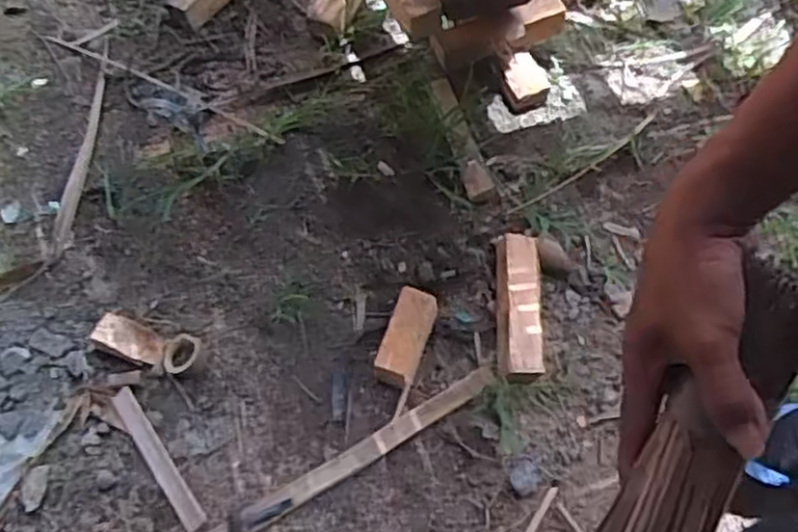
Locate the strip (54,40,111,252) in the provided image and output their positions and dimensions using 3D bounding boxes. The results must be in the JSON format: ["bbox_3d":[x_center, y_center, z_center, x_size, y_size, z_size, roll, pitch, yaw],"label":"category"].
[{"bbox_3d":[-0.434,-0.178,1.031,0.021,0.005,0.363,0,62,-3],"label":"strip"}]

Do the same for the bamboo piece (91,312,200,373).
[{"bbox_3d":[-0.292,0.089,0.877,0.129,0.037,0.059,20,62,11],"label":"bamboo piece"}]

